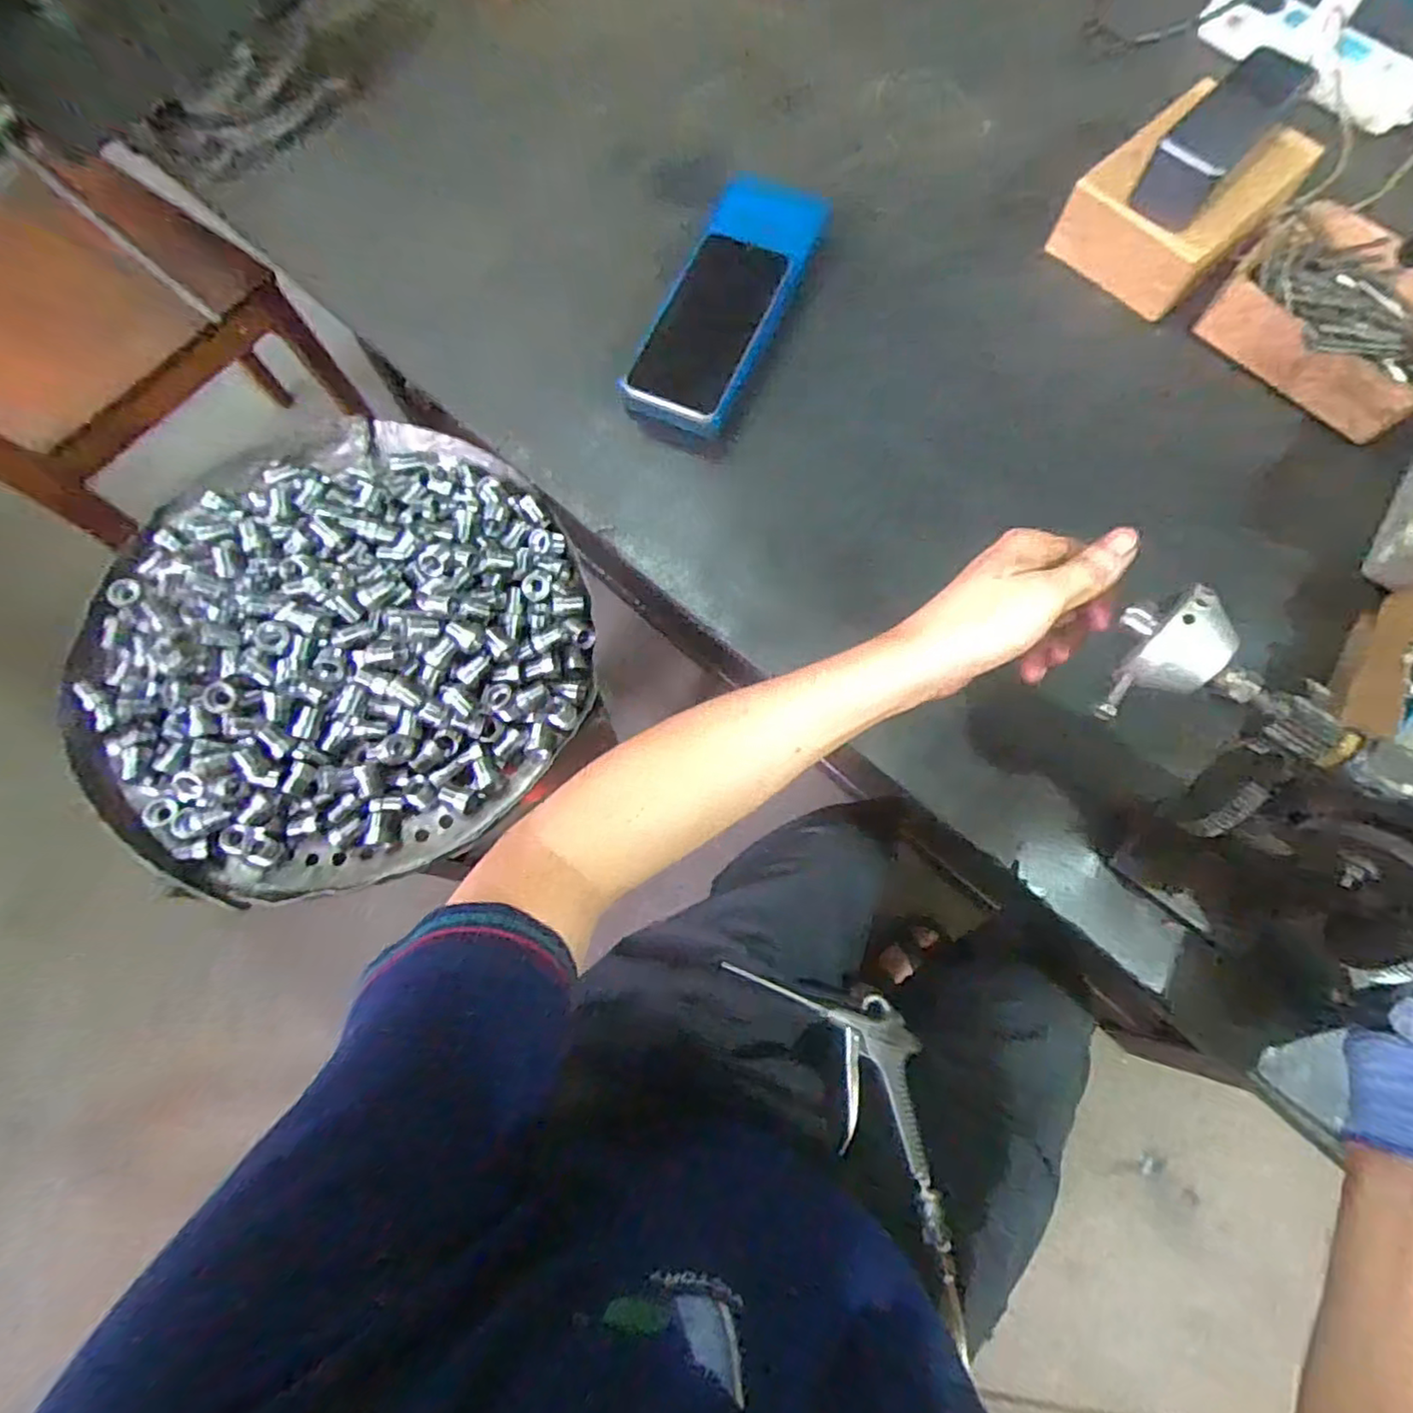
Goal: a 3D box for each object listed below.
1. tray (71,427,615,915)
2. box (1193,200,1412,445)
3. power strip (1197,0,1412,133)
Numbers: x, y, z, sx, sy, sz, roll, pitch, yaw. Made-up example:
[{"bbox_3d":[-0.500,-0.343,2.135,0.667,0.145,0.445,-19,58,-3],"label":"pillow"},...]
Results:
[{"bbox_3d":[-0.283,-0.060,0.506,0.362,0.065,0.369,0,73,1],"label":"tray"},{"bbox_3d":[0.506,-0.306,0.539,0.138,0.055,0.176,-42,77,-11],"label":"box"},{"bbox_3d":[0.572,-0.610,0.629,0.198,0.033,0.060,39,77,11],"label":"power strip"}]

